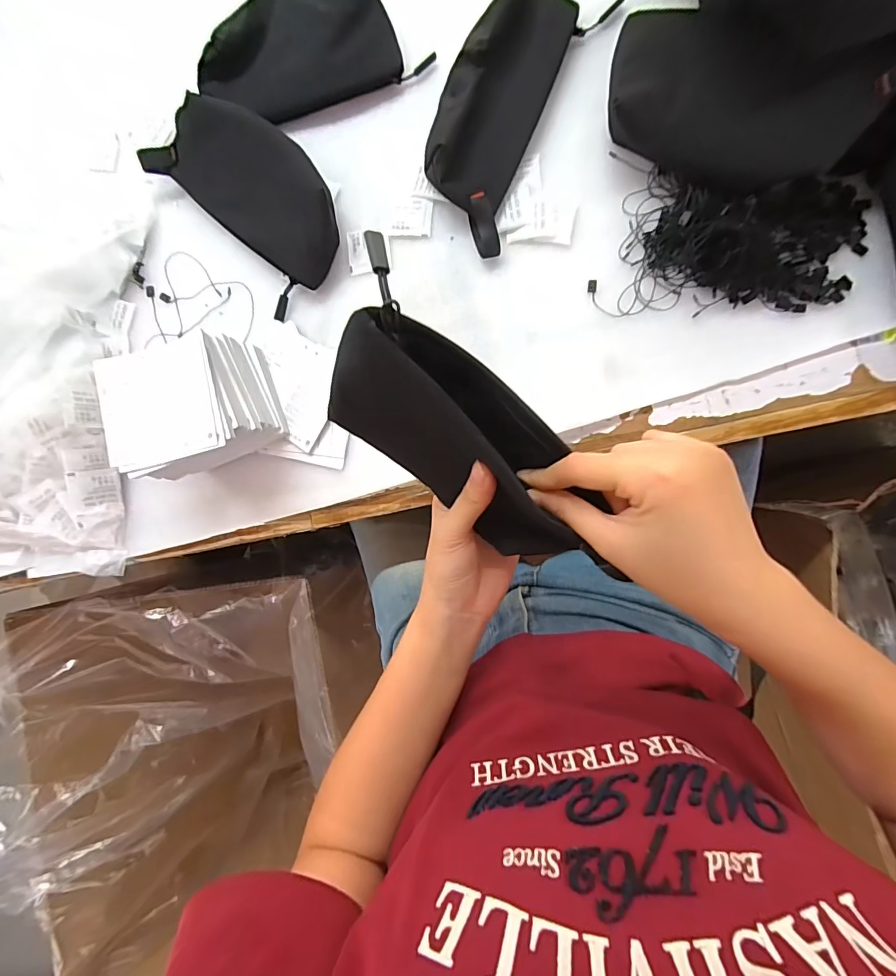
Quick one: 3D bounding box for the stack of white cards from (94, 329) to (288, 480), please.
[{"bbox_3d":[-0.224,-0.067,0.402,0.122,0.082,0.111,-19,87,9],"label":"stack of white cards"}]

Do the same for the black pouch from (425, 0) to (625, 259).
[{"bbox_3d":[0.051,-0.328,0.379,0.104,0.041,0.230,31,95,8],"label":"black pouch"}]

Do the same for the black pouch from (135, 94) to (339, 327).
[{"bbox_3d":[-0.188,-0.276,0.409,0.117,0.061,0.212,-40,84,7],"label":"black pouch"}]

